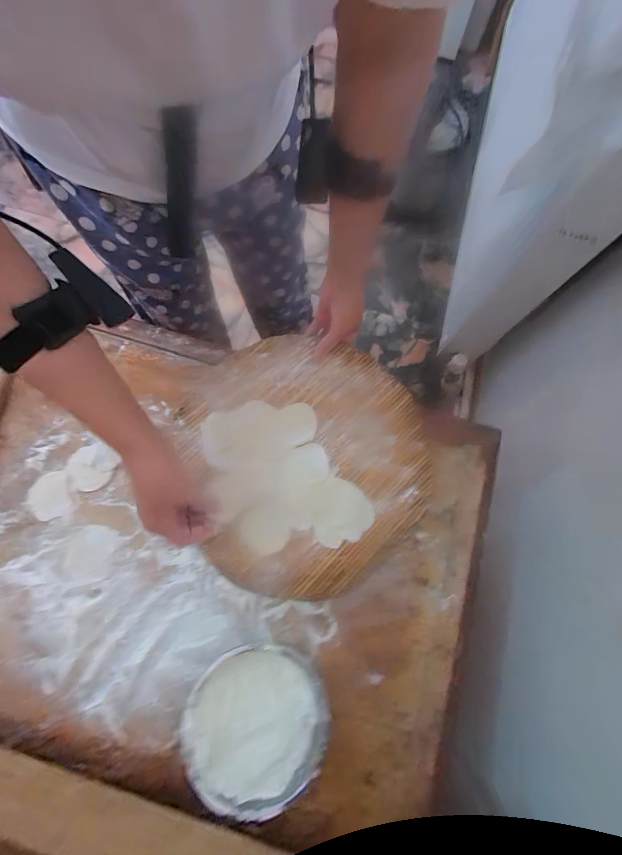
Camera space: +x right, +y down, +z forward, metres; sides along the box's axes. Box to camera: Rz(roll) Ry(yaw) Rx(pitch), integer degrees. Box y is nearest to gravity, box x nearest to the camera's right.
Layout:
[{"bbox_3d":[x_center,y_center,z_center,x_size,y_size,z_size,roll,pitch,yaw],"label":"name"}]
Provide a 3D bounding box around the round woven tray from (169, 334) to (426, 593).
[{"bbox_3d":[-0.007,0.032,0.458,0.312,0.017,0.348,-21,76,-7],"label":"round woven tray"}]

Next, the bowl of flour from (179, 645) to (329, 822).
[{"bbox_3d":[-0.057,0.312,0.356,0.139,0.051,0.143,-25,77,-9],"label":"bowl of flour"}]

